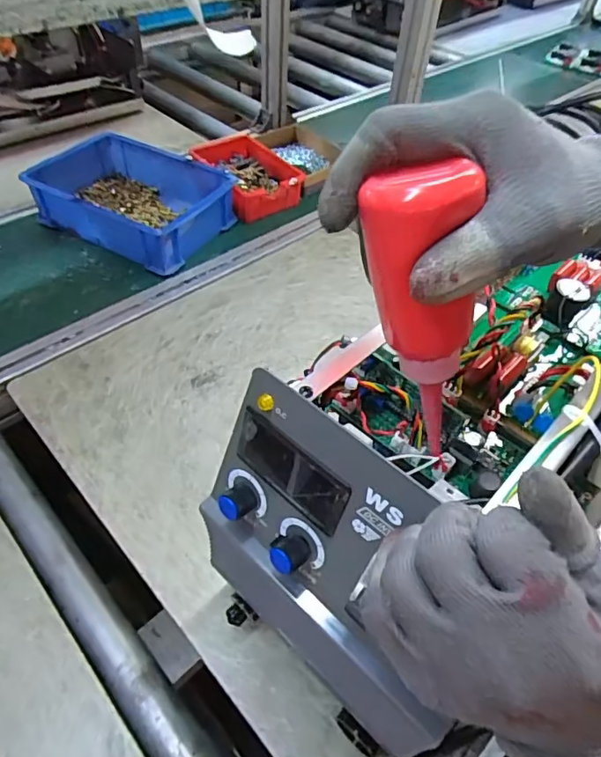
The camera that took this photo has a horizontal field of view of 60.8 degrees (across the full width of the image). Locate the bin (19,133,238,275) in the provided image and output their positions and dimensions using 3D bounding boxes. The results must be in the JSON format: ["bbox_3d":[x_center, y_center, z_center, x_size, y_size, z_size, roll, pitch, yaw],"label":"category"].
[{"bbox_3d":[-0.285,-0.300,0.860,0.310,0.090,0.205,26,52,18],"label":"bin"}]

